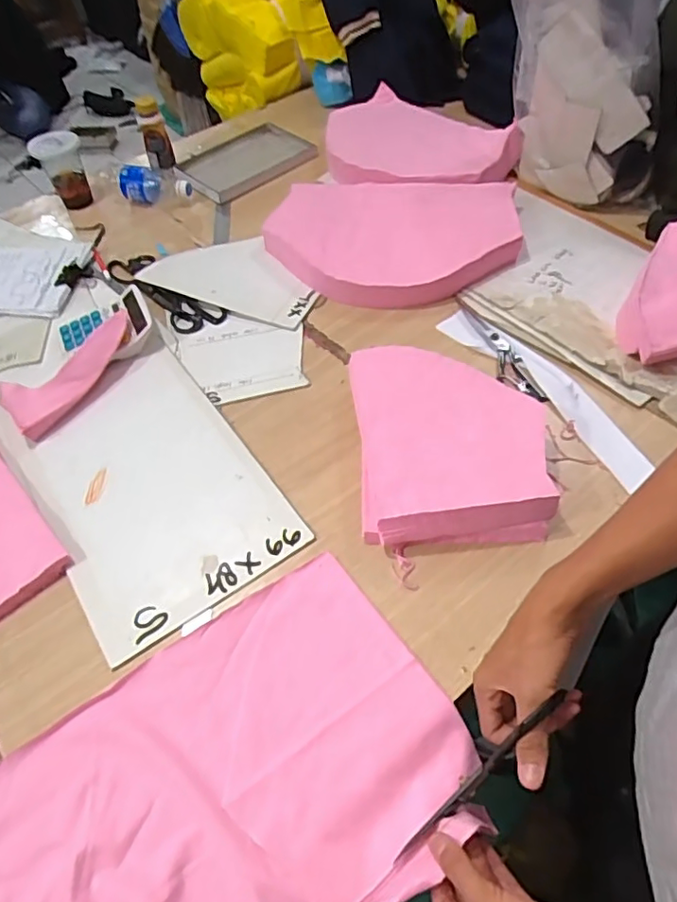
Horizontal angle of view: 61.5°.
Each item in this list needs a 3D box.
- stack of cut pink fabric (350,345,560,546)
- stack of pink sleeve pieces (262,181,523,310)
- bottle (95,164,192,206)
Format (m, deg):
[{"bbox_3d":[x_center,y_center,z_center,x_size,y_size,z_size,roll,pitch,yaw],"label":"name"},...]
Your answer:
[{"bbox_3d":[0.135,-0.020,0.690,0.225,0.067,0.266,-2,53,-1],"label":"stack of cut pink fabric"},{"bbox_3d":[0.077,-0.363,0.937,0.415,0.082,0.286,10,54,8],"label":"stack of pink sleeve pieces"},{"bbox_3d":[-0.385,-0.511,1.096,0.207,0.067,0.055,13,56,14],"label":"bottle"}]

